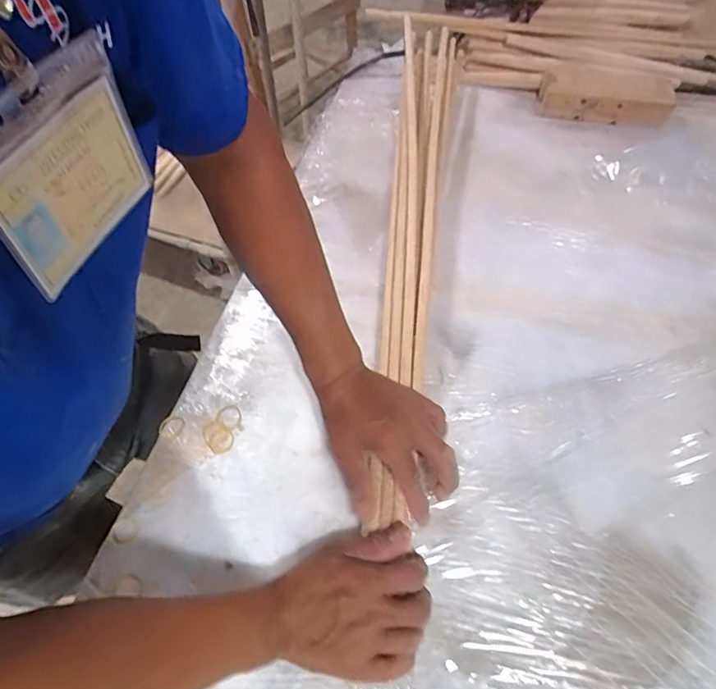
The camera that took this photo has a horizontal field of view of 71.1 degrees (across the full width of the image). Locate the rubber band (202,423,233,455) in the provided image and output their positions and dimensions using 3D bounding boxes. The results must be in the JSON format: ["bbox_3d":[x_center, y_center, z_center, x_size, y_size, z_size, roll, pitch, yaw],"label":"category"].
[{"bbox_3d":[-0.158,0.105,0.567,0.028,0.004,0.044,-36,64,-20],"label":"rubber band"}]

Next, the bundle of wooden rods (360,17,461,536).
[{"bbox_3d":[0.080,-0.206,0.688,0.075,0.048,0.768,6,62,5],"label":"bundle of wooden rods"}]

